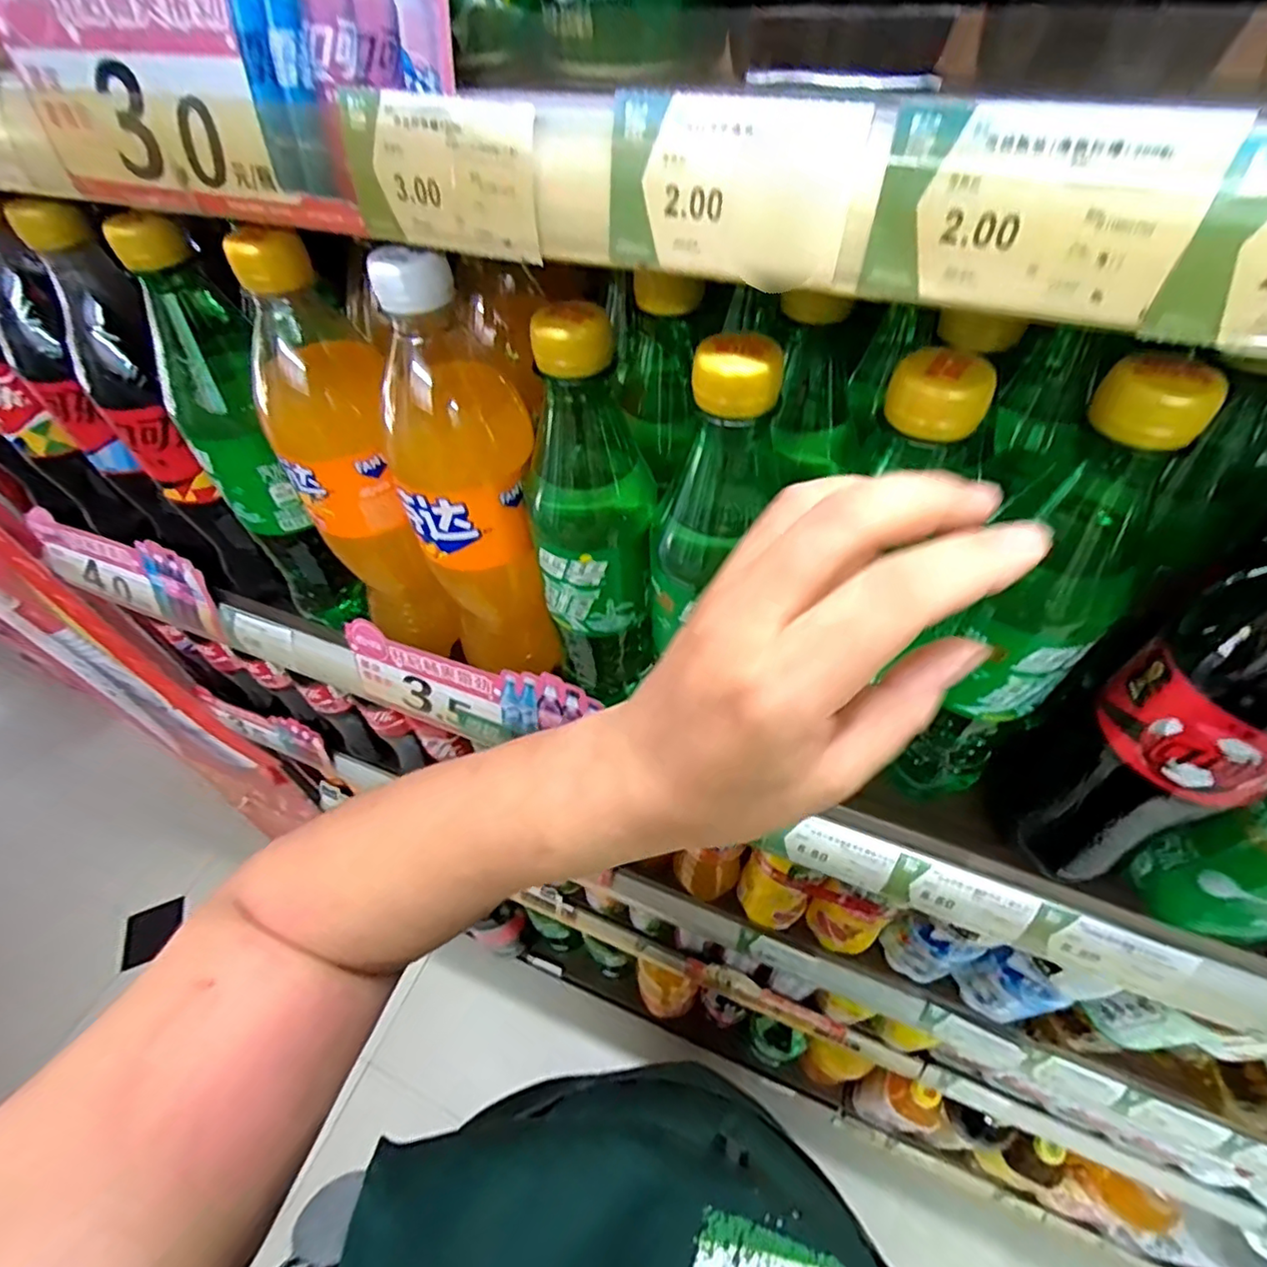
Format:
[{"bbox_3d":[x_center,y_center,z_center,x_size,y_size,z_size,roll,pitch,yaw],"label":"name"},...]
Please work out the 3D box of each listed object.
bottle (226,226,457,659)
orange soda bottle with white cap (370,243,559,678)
[{"bbox_3d":[-0.144,-0.075,0.320,0.062,0.223,0.058,-16,52,-9],"label":"bottle"},{"bbox_3d":[-0.084,-0.069,0.314,0.068,0.224,0.077,-21,53,-13],"label":"orange soda bottle with white cap"}]

